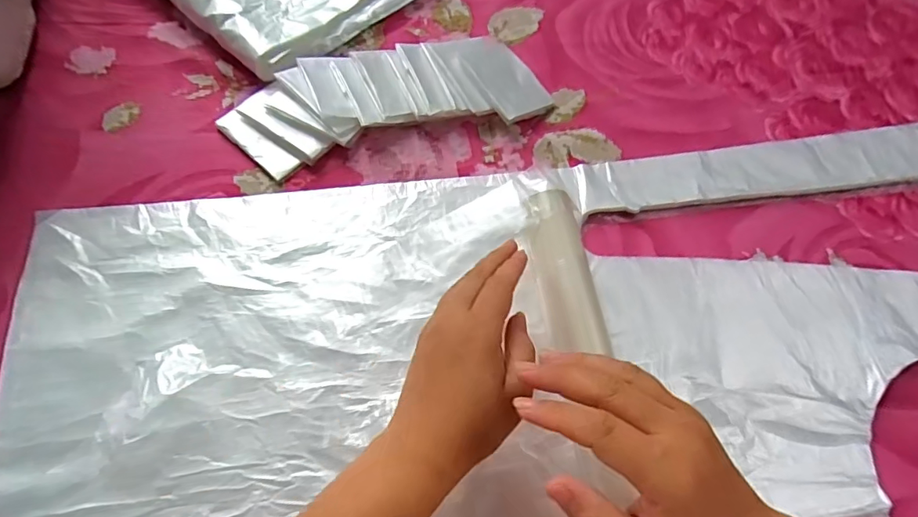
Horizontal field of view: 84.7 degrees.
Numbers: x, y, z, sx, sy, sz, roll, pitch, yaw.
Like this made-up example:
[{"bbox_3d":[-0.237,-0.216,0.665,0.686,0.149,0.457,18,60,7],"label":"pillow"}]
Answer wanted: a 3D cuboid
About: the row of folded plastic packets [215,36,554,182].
[{"bbox_3d":[-0.063,-0.147,0.455,0.277,0.019,0.099,-14,67,-9],"label":"row of folded plastic packets"}]

